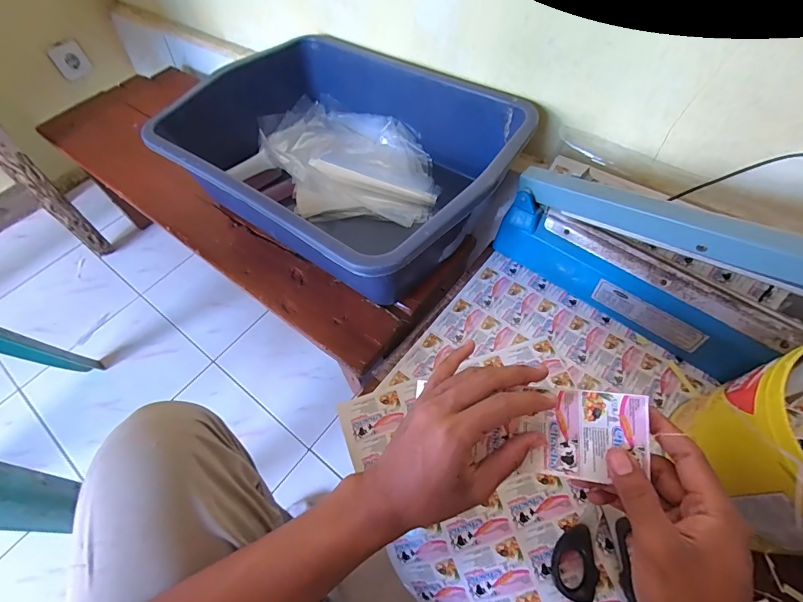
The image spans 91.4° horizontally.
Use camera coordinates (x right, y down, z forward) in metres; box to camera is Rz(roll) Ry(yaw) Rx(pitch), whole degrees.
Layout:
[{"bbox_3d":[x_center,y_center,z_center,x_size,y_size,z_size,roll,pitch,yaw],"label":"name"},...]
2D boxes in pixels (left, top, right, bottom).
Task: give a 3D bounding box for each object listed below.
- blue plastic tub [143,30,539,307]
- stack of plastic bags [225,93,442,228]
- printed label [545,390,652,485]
[{"bbox_3d":[-0.087,-0.219,0.613,0.498,0.150,0.365,32,65,23],"label":"blue plastic tub"},{"bbox_3d":[-0.110,-0.231,0.682,0.367,0.054,0.262,32,65,23],"label":"stack of plastic bags"},{"bbox_3d":[0.147,0.102,0.298,0.070,0.007,0.063,-1,75,24],"label":"printed label"}]

